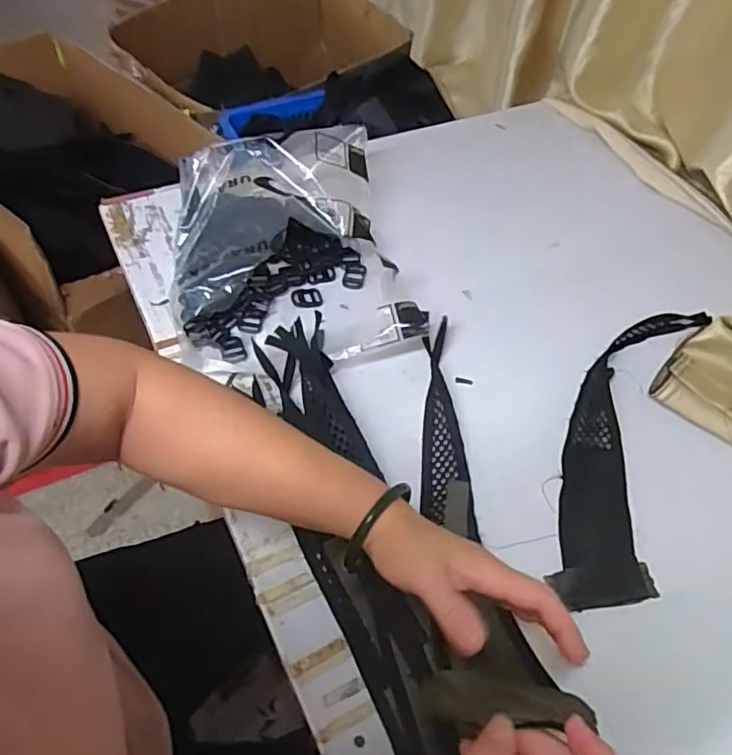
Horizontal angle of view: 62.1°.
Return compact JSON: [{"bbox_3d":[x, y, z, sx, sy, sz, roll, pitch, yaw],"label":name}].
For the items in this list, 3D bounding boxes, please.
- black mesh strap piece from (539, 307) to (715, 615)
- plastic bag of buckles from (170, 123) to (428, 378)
[{"bbox_3d":[0.280,0.050,0.642,0.111,0.033,0.407,22,55,11],"label":"black mesh strap piece"},{"bbox_3d":[-0.096,-0.159,0.715,0.262,0.107,0.310,-10,55,-12],"label":"plastic bag of buckles"}]

